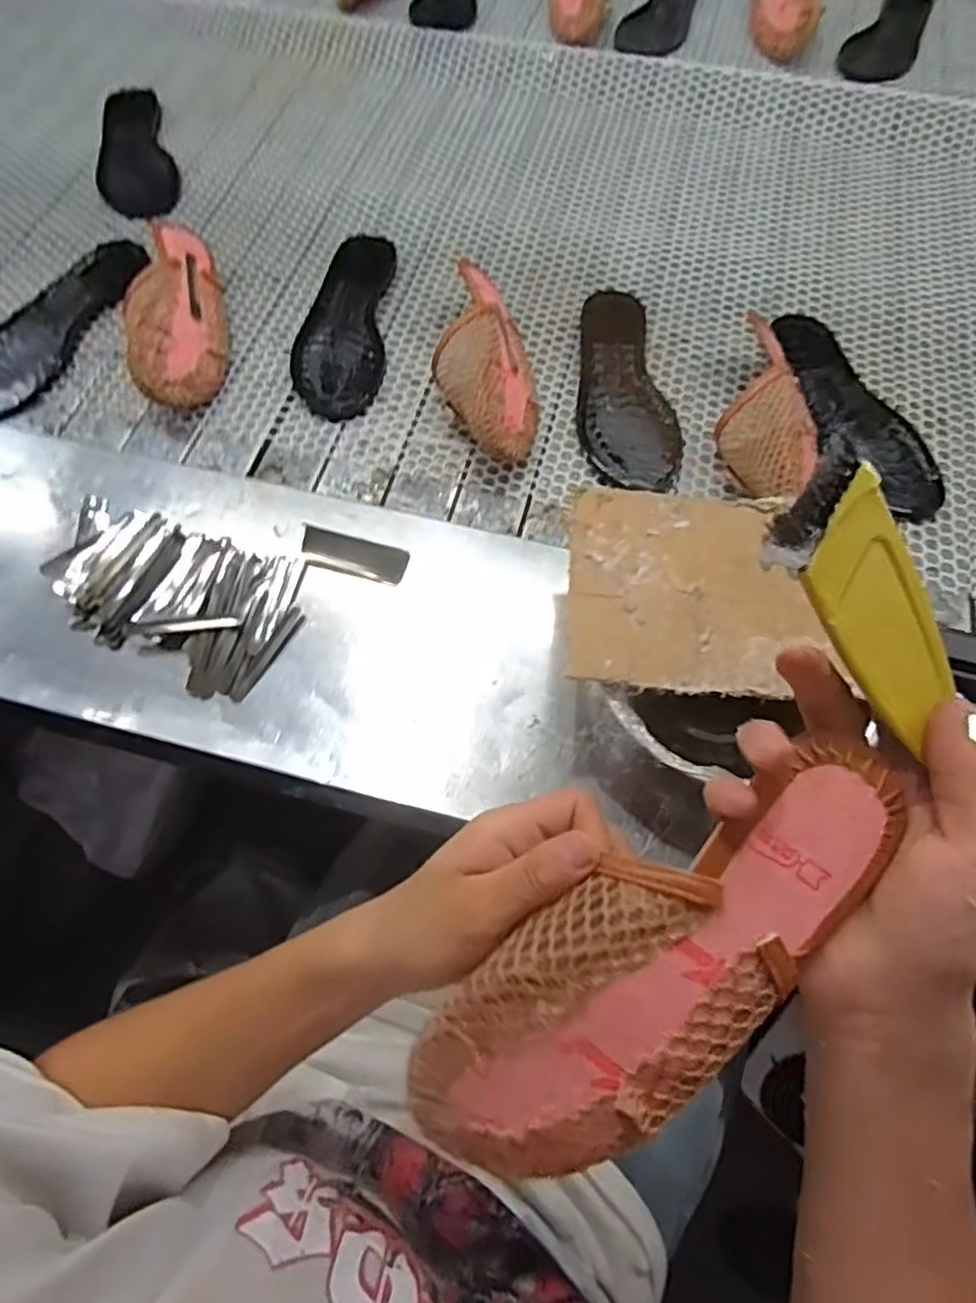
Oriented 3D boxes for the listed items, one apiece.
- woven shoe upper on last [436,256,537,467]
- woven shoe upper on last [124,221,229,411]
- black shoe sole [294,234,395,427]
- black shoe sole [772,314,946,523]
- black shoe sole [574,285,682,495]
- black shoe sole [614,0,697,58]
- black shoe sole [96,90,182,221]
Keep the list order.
[{"bbox_3d":[-0.003,-0.273,0.657,0.089,0.072,0.209,-13,66,-5],"label":"woven shoe upper on last"},{"bbox_3d":[-0.314,-0.347,0.688,0.073,0.066,0.223,-9,66,-4],"label":"woven shoe upper on last"},{"bbox_3d":[-0.154,-0.355,0.726,0.091,0.013,0.260,1,65,1],"label":"black shoe sole"},{"bbox_3d":[0.341,-0.230,0.648,0.088,0.013,0.251,-20,67,-9],"label":"black shoe sole"},{"bbox_3d":[0.135,-0.265,0.677,0.092,0.029,0.239,-3,65,-1],"label":"black shoe sole"},{"bbox_3d":[0.257,-0.937,0.991,0.091,0.018,0.274,21,66,9],"label":"black shoe sole"},{"bbox_3d":[-0.441,-0.620,0.835,0.091,0.023,0.239,-17,66,-8],"label":"black shoe sole"}]

